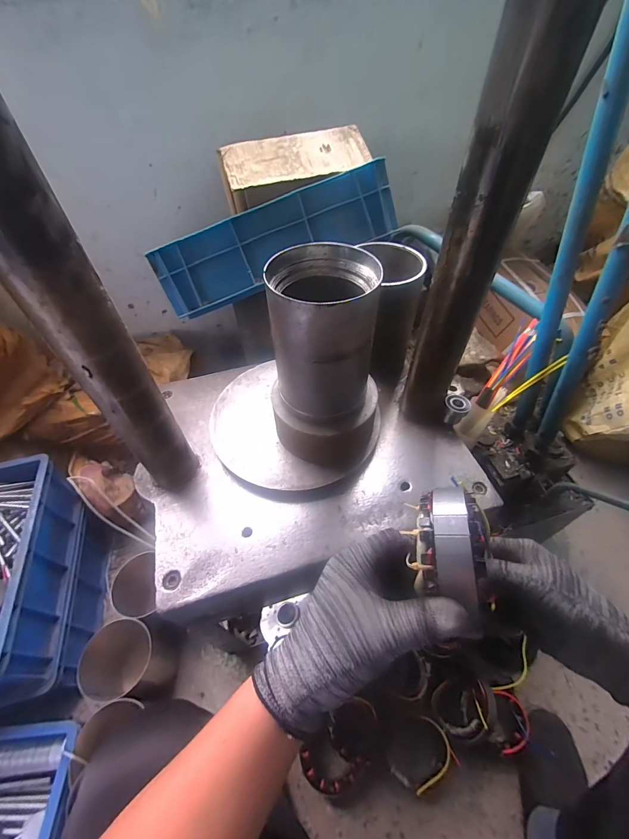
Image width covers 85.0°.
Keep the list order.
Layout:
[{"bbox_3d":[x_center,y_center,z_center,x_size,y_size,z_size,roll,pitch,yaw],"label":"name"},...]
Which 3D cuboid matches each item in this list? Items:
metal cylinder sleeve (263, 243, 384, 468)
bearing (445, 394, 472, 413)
[{"bbox_3d":[0.014,-0.060,0.438,0.142,0.255,0.129,12,52,12],"label":"metal cylinder sleeve"},{"bbox_3d":[0.224,-0.025,0.533,0.037,0.009,0.042,25,56,21],"label":"bearing"}]

